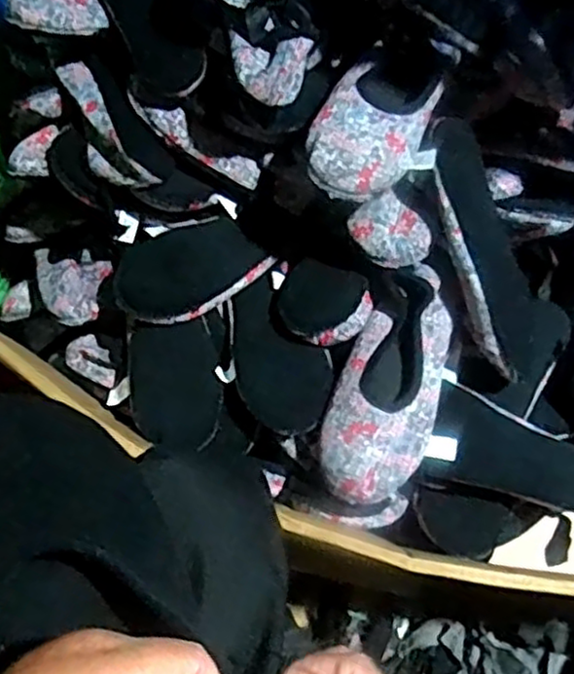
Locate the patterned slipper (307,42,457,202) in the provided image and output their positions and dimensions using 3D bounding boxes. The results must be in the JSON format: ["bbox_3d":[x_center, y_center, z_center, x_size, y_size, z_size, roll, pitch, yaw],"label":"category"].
[{"bbox_3d":[0.088,-0.216,0.678,0.096,0.042,0.205,24,62,10],"label":"patterned slipper"}]

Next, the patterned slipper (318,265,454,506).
[{"bbox_3d":[0.100,0.042,0.658,0.093,0.054,0.217,21,61,8],"label":"patterned slipper"}]

